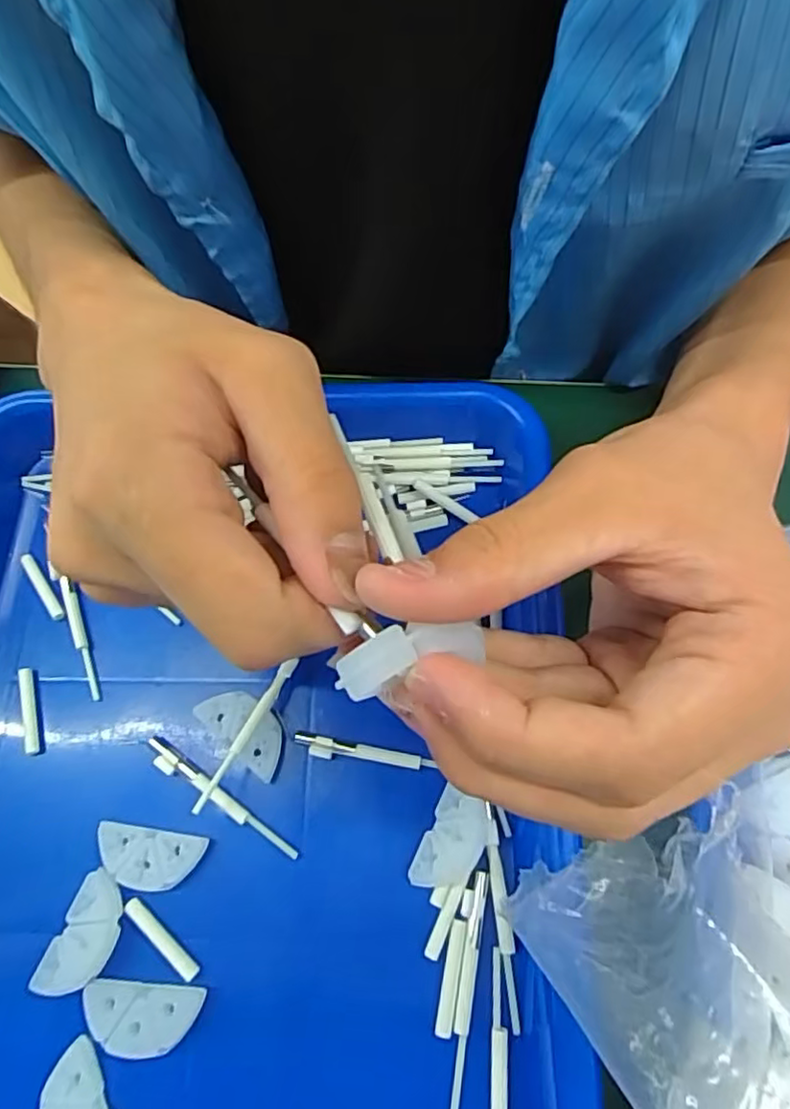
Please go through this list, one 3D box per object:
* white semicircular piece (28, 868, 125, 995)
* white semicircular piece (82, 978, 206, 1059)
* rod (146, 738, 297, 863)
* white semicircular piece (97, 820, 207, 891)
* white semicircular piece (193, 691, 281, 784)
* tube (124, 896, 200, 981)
[{"bbox_3d":[-0.105,0.129,0.216,0.020,0.005,0.037,21,72,11],"label":"white semicircular piece"},{"bbox_3d":[-0.083,0.151,0.208,0.037,0.005,0.019,3,69,4],"label":"white semicircular piece"},{"bbox_3d":[-0.064,0.089,0.232,0.068,0.004,0.007,31,74,14],"label":"rod"},{"bbox_3d":[-0.088,0.107,0.226,0.038,0.004,0.019,7,70,6],"label":"white semicircular piece"},{"bbox_3d":[-0.057,0.065,0.240,0.039,0.004,0.020,37,75,15],"label":"white semicircular piece"},{"bbox_3d":[-0.080,0.132,0.219,0.034,0.004,0.005,38,76,15],"label":"tube"}]

